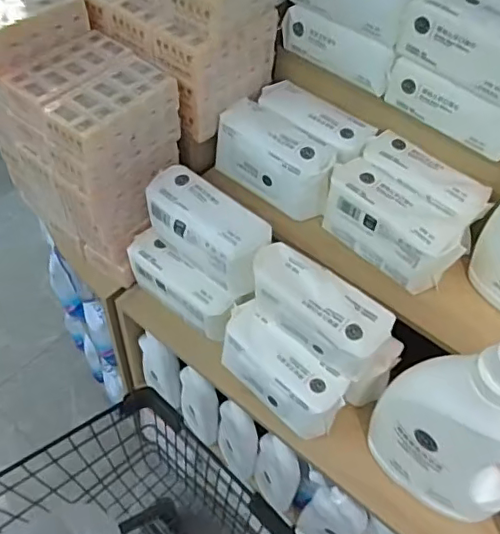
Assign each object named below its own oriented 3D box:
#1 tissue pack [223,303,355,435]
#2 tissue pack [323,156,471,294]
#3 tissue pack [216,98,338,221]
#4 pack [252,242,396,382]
[{"bbox_3d":[0.039,0.148,0.781,0.190,0.090,0.080,40,60,22],"label":"tissue pack"},{"bbox_3d":[0.204,-0.061,0.797,0.084,0.097,0.204,-37,65,-27],"label":"tissue pack"},{"bbox_3d":[0.040,-0.166,0.861,0.194,0.093,0.086,34,58,18],"label":"tissue pack"},{"bbox_3d":[0.086,0.061,0.734,0.190,0.098,0.075,34,58,18],"label":"pack"}]

